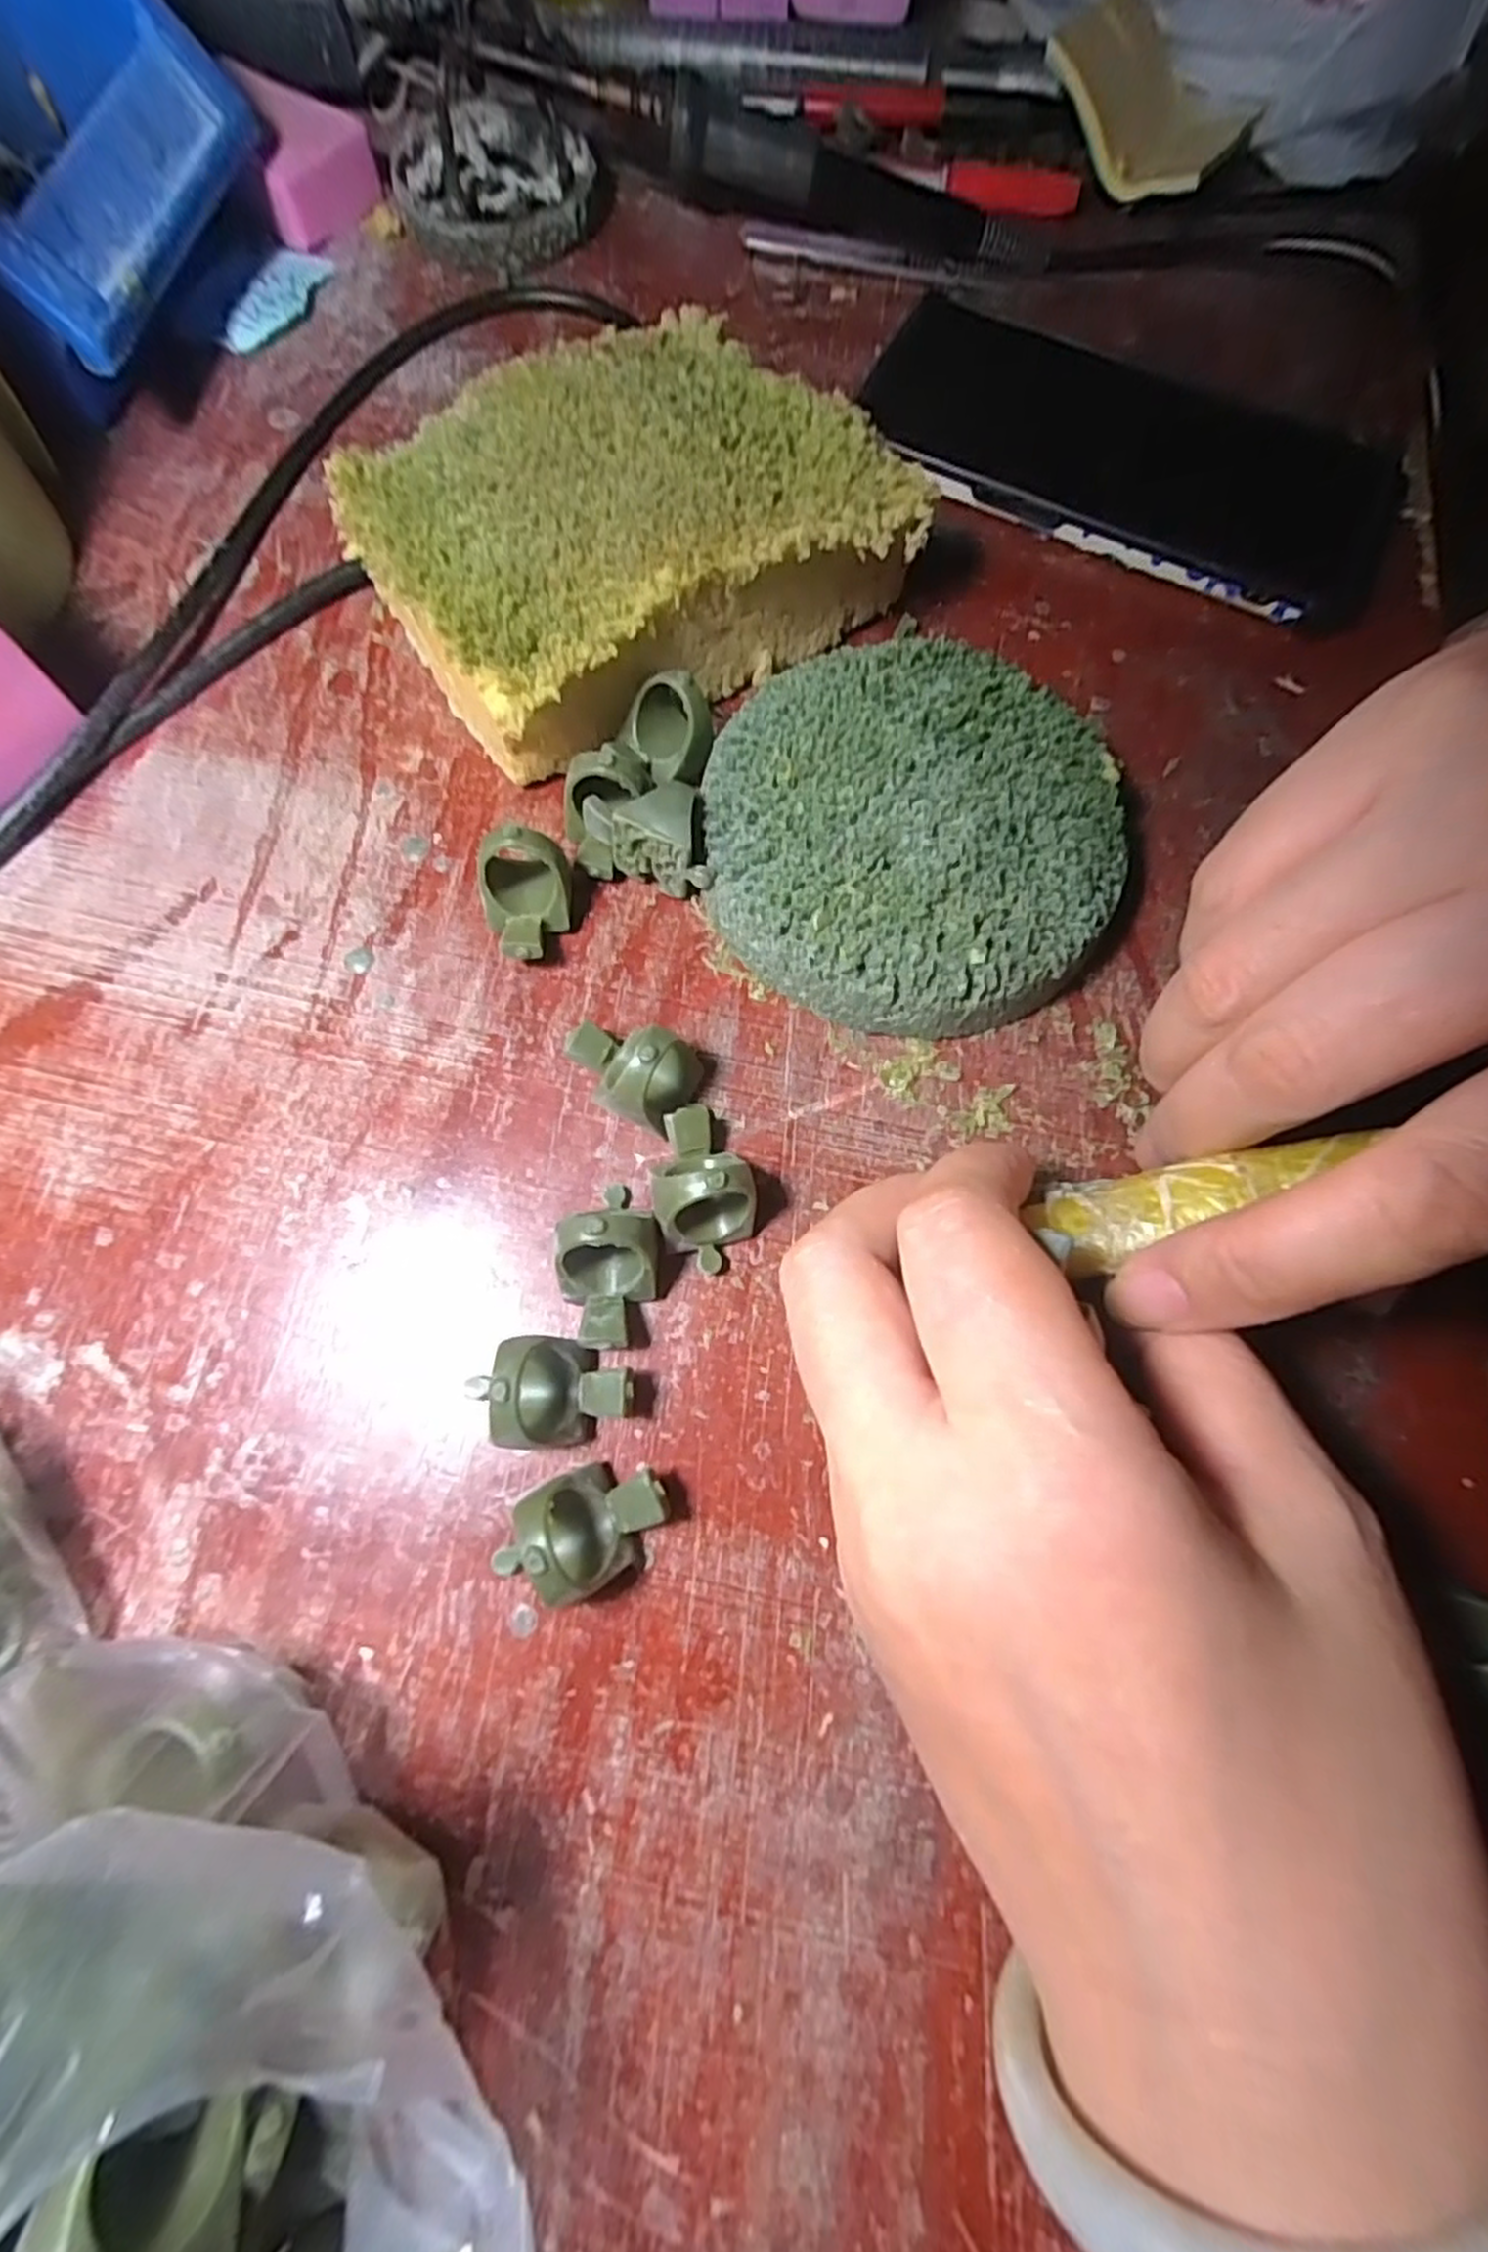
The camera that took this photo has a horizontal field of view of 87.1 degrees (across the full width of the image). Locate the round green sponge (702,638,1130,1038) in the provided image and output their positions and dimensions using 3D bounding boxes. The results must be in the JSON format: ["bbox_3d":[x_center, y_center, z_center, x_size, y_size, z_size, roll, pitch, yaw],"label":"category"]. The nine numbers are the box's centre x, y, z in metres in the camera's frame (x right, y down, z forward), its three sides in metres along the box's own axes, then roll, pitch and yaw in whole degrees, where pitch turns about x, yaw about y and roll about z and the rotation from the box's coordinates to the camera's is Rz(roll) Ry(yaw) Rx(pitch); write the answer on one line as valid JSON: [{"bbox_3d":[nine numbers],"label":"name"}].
[{"bbox_3d":[0.041,-0.073,0.196,0.097,0.025,0.099,1,72,-2],"label":"round green sponge"}]

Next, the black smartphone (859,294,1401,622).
[{"bbox_3d":[0.118,-0.214,0.248,0.163,0.014,0.084,23,73,5],"label":"black smartphone"}]

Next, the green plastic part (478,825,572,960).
[{"bbox_3d":[-0.051,-0.054,0.186,0.021,0.026,0.018,-20,74,-9],"label":"green plastic part"}]

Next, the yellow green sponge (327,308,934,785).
[{"bbox_3d":[-0.028,-0.157,0.210,0.137,0.043,0.095,-30,76,-11],"label":"yellow green sponge"}]

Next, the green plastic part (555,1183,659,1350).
[{"bbox_3d":[-0.028,0.028,0.162,0.019,0.025,0.034,6,72,0],"label":"green plastic part"}]

